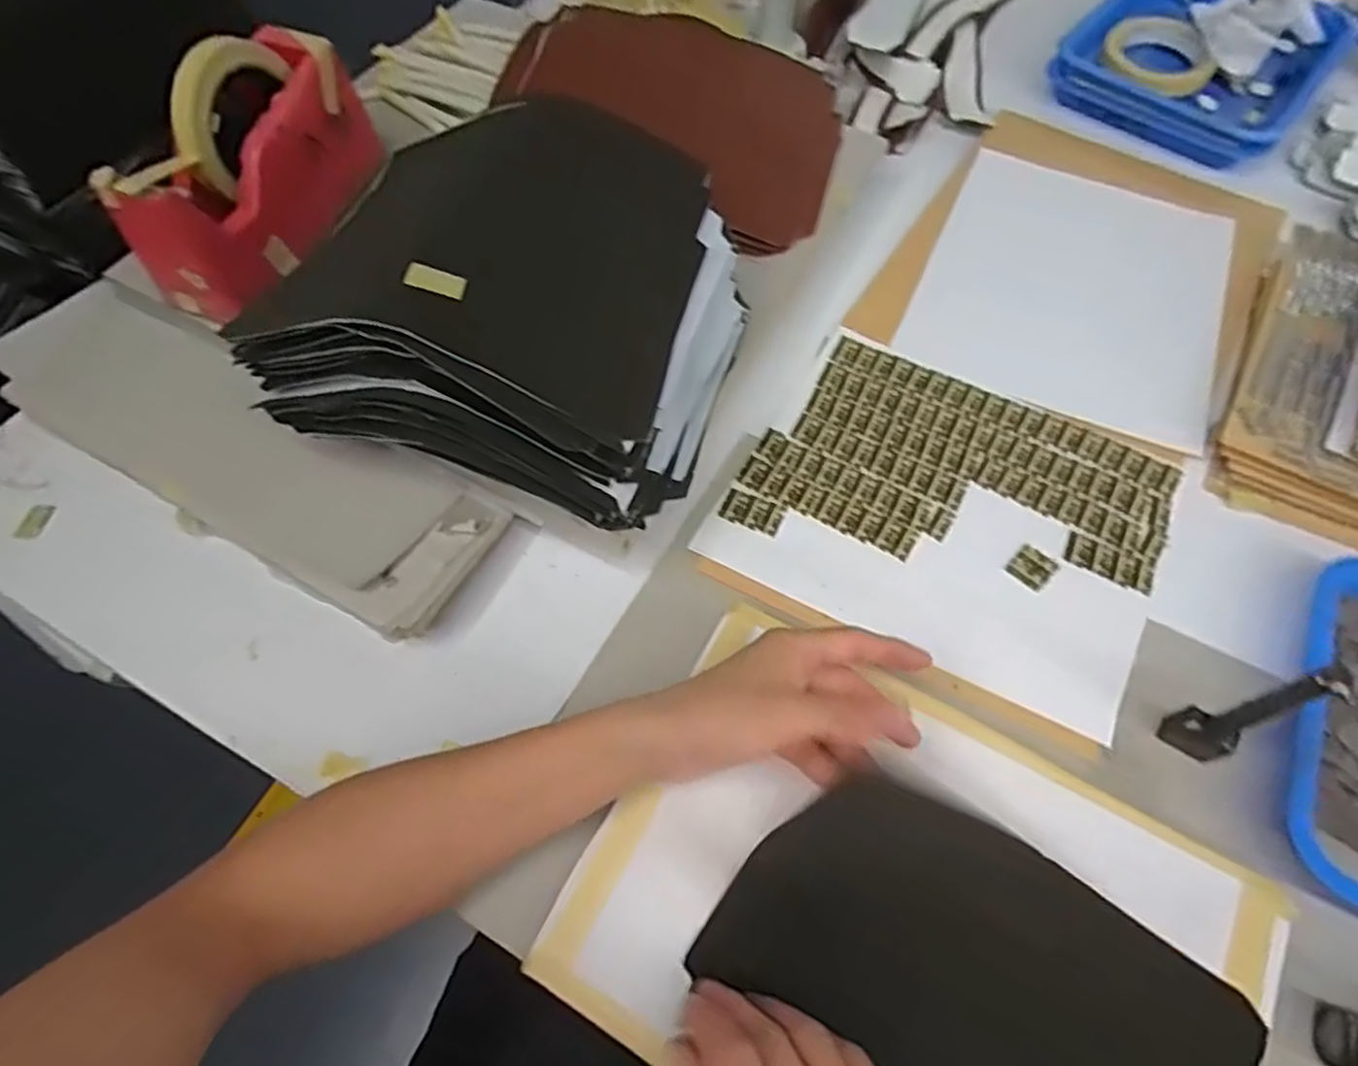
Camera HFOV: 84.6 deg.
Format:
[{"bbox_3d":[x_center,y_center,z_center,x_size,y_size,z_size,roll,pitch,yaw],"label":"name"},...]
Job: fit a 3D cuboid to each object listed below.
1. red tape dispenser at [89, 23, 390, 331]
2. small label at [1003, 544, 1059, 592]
[{"bbox_3d":[-0.300,-0.260,0.529,0.066,0.122,0.203,20,64,11],"label":"red tape dispenser"},{"bbox_3d":[0.243,0.023,0.513,0.028,0.004,0.031,41,69,20],"label":"small label"}]

